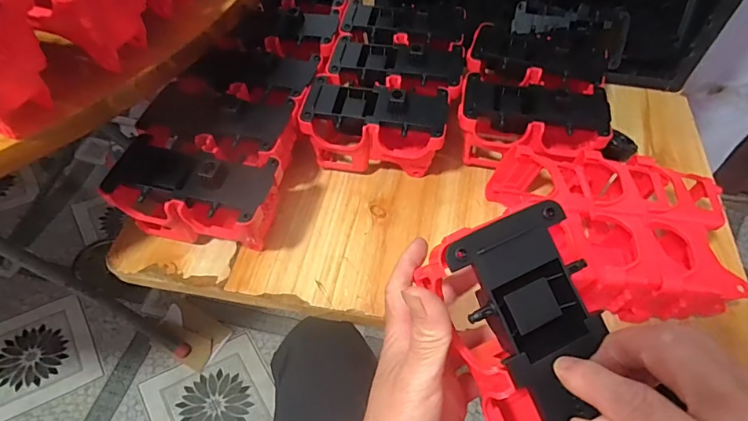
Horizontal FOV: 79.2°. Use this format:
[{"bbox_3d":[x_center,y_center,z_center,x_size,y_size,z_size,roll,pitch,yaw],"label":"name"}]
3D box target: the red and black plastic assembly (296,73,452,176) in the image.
[{"bbox_3d":[0.003,-0.091,0.501,0.150,0.084,0.088,8,55,5],"label":"red and black plastic assembly"}]

